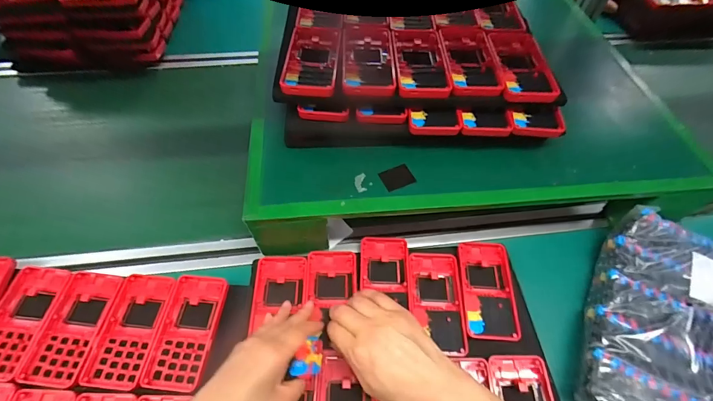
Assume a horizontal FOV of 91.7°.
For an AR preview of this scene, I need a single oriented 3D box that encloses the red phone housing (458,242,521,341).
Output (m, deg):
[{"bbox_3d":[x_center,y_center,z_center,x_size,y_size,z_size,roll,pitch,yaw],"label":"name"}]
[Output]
[{"bbox_3d":[0.163,0.109,0.435,0.063,0.013,0.122,3,55,3],"label":"red phone housing"}]

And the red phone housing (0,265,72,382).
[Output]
[{"bbox_3d":[-0.383,0.137,0.398,0.064,0.016,0.123,4,55,0],"label":"red phone housing"}]

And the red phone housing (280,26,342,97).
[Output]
[{"bbox_3d":[-0.053,-0.176,0.429,0.062,0.015,0.135,3,55,-1],"label":"red phone housing"}]

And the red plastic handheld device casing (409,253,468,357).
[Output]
[{"bbox_3d":[0.097,0.120,0.421,0.063,0.008,0.121,3,55,-1],"label":"red plastic handheld device casing"}]

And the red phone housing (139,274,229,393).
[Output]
[{"bbox_3d":[-0.190,0.144,0.392,0.064,0.013,0.125,6,55,1],"label":"red phone housing"}]

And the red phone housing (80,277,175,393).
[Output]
[{"bbox_3d":[-0.255,0.144,0.394,0.063,0.008,0.123,5,55,1],"label":"red phone housing"}]

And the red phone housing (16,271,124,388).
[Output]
[{"bbox_3d":[-0.320,0.142,0.395,0.066,0.012,0.121,5,55,1],"label":"red phone housing"}]

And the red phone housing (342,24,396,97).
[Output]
[{"bbox_3d":[0.014,-0.180,0.436,0.061,0.015,0.139,2,55,-2],"label":"red phone housing"}]

